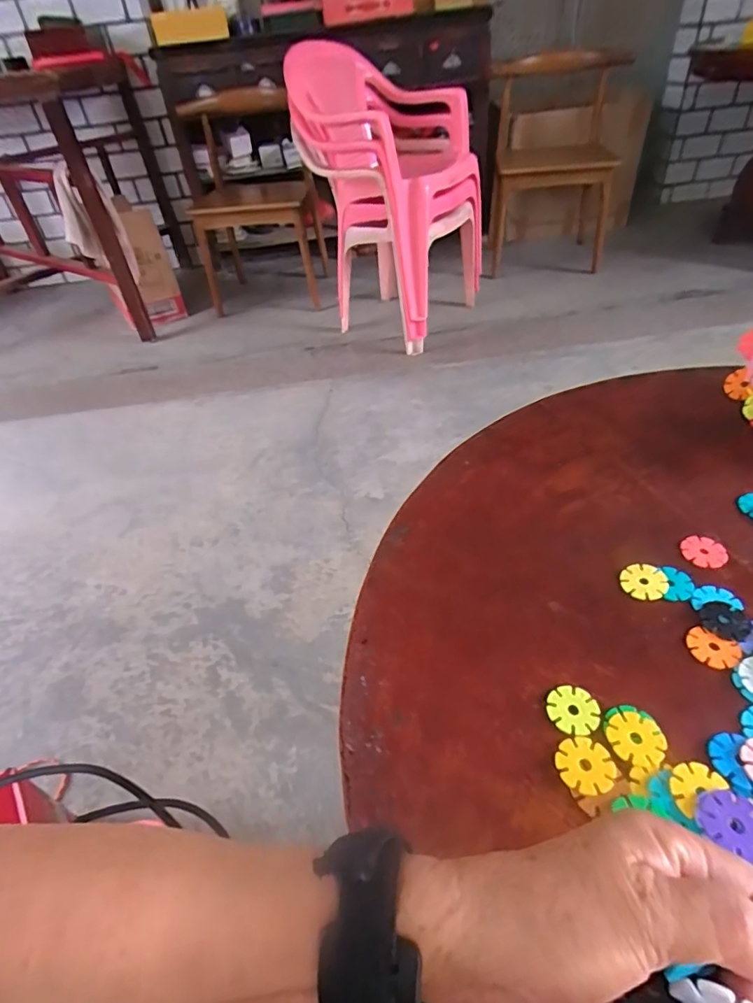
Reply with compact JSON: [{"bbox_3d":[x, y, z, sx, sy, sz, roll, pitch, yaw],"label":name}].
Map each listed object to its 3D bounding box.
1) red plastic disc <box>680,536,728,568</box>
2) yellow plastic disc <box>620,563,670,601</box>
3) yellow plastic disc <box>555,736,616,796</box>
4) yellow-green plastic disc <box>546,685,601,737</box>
[{"bbox_3d":[0.265,0.040,0.420,0.032,0.004,0.033,-3,41,3],"label":"red plastic disc"},{"bbox_3d":[0.207,0.062,0.399,0.034,0.006,0.030,-13,41,-8],"label":"yellow plastic disc"},{"bbox_3d":[0.121,0.153,0.300,0.031,0.004,0.031,-3,41,3],"label":"yellow plastic disc"},{"bbox_3d":[0.124,0.130,0.326,0.032,0.004,0.030,-3,41,3],"label":"yellow-green plastic disc"}]

